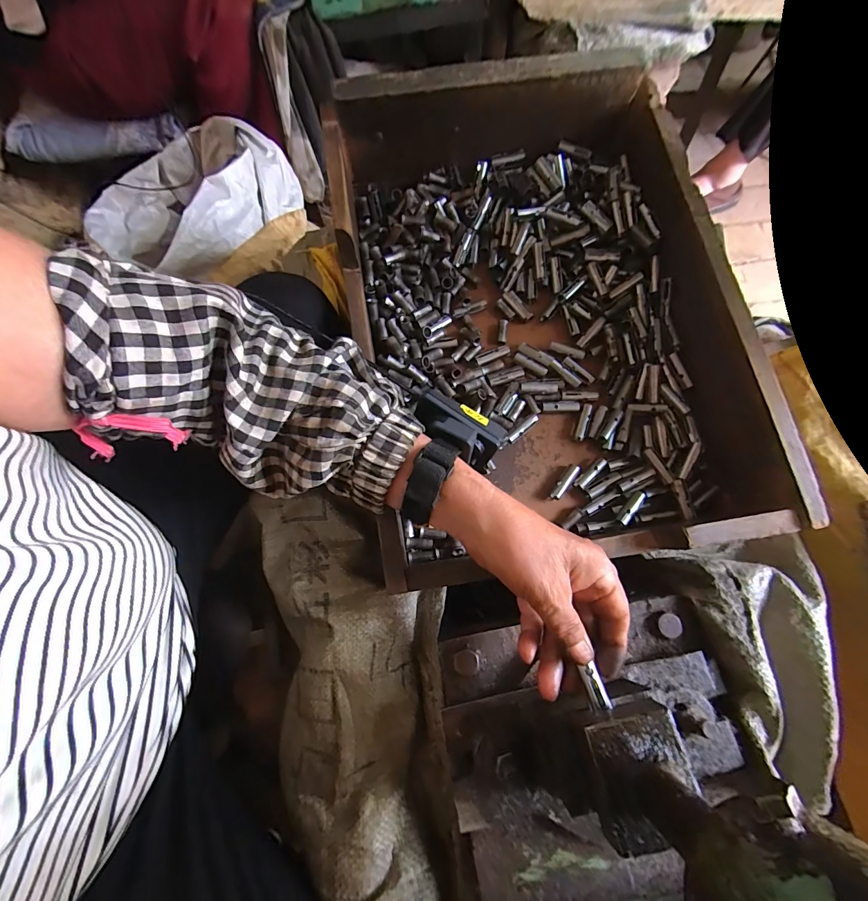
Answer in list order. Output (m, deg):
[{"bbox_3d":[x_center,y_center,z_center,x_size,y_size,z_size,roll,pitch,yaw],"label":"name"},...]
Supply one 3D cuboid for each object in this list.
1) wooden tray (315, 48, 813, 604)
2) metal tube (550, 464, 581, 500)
[{"bbox_3d":[0.090,-0.126,0.365,0.324,0.102,0.439,-9,77,-1],"label":"wooden tray"},{"bbox_3d":[0.127,0.031,0.373,0.012,0.010,0.038,37,80,9],"label":"metal tube"}]

